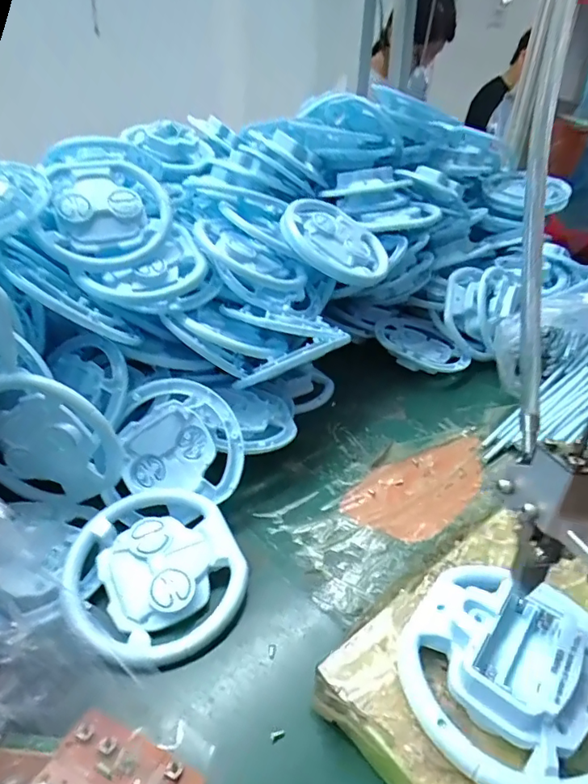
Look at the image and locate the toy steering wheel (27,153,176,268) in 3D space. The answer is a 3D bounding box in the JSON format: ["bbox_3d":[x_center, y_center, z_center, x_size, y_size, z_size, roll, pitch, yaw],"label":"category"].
[{"bbox_3d":[-0.144,-0.141,0.381,0.091,0.018,0.094,5,73,-15],"label":"toy steering wheel"}]

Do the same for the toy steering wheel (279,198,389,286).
[{"bbox_3d":[0.038,-0.133,0.437,0.101,0.014,0.092,-6,63,-32],"label":"toy steering wheel"}]

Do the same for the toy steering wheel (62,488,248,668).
[{"bbox_3d":[-0.082,0.107,0.296,0.103,0.019,0.103,5,45,-5],"label":"toy steering wheel"}]

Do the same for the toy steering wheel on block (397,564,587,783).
[{"bbox_3d":[0.100,0.123,0.220,0.096,0.027,0.094,-1,32,1],"label":"toy steering wheel on block"}]

